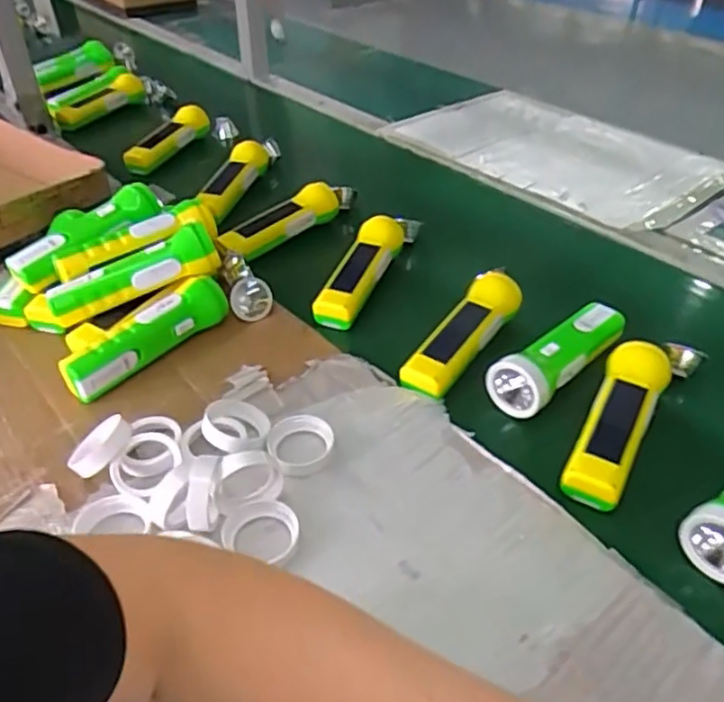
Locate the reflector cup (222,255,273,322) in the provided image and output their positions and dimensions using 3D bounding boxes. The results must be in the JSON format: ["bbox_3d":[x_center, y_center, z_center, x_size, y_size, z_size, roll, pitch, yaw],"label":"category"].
[{"bbox_3d":[-0.120,-0.065,0.675,0.040,0.043,0.068,-13,43,-12],"label":"reflector cup"}]

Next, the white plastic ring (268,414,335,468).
[{"bbox_3d":[-0.049,0.076,0.528,0.053,0.017,0.051,-1,40,1],"label":"white plastic ring"}]

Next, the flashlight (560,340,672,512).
[{"bbox_3d":[0.205,0.055,0.516,0.049,0.044,0.148,20,46,23],"label":"flashlight"}]

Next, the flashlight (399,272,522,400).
[{"bbox_3d":[0.090,-0.019,0.602,0.050,0.040,0.147,28,48,30],"label":"flashlight"}]

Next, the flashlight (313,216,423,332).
[{"bbox_3d":[0.004,-0.098,0.700,0.046,0.044,0.176,18,44,21],"label":"flashlight"}]

